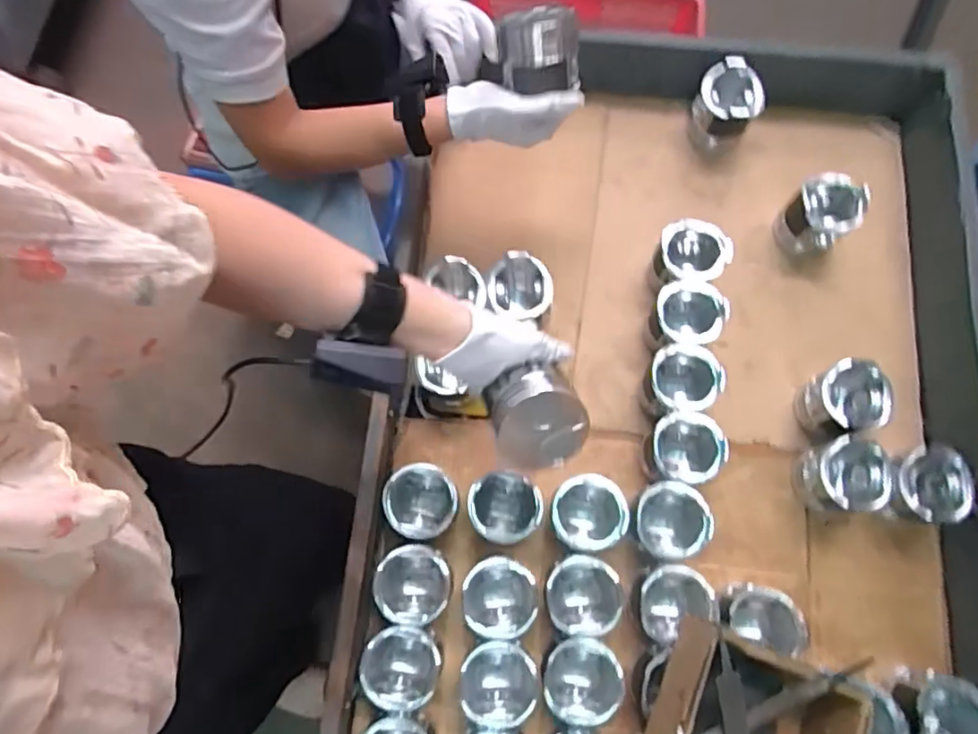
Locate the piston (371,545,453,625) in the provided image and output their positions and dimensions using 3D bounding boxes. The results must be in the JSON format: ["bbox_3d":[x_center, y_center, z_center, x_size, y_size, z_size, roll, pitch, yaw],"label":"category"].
[{"bbox_3d":[-0.084,0.248,0.683,0.079,0.074,0.081,0,76,1],"label":"piston"}]

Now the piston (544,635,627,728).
[{"bbox_3d":[0.101,0.341,0.661,0.083,0.067,0.080,-19,76,-4],"label":"piston"}]

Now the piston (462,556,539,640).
[{"bbox_3d":[0.013,0.262,0.678,0.081,0.079,0.081,-39,78,-8],"label":"piston"}]

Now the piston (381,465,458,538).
[{"bbox_3d":[-0.079,0.161,0.711,0.081,0.060,0.082,0,76,1],"label":"piston"}]

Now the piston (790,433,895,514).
[{"bbox_3d":[0.426,0.133,0.718,0.082,0.072,0.086,4,76,2],"label":"piston"}]

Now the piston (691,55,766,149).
[{"bbox_3d":[0.333,-0.367,0.837,0.085,0.092,0.084,0,76,1],"label":"piston"}]

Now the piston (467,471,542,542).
[{"bbox_3d":[0.019,0.164,0.694,0.081,0.074,0.077,0,76,1],"label":"piston"}]

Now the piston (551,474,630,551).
[{"bbox_3d":[0.114,0.171,0.700,0.083,0.072,0.081,0,76,1],"label":"piston"}]

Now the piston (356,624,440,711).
[{"bbox_3d":[-0.094,0.331,0.665,0.082,0.074,0.085,42,80,10],"label":"piston"}]

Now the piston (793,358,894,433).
[{"bbox_3d":[0.435,0.042,0.732,0.077,0.081,0.084,-8,76,-1],"label":"piston"}]

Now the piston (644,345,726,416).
[{"bbox_3d":[0.237,0.017,0.736,0.086,0.059,0.084,0,76,1],"label":"piston"}]

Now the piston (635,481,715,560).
[{"bbox_3d":[0.212,0.182,0.708,0.084,0.078,0.085,-5,76,0],"label":"piston"}]

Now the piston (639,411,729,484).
[{"bbox_3d":[0.234,0.100,0.720,0.082,0.069,0.080,0,76,1],"label":"piston"}]

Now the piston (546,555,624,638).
[{"bbox_3d":[0.106,0.259,0.682,0.082,0.062,0.081,0,76,1],"label":"piston"}]

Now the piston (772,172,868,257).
[{"bbox_3d":[0.441,-0.200,0.795,0.083,0.082,0.097,39,79,10],"label":"piston"}]

